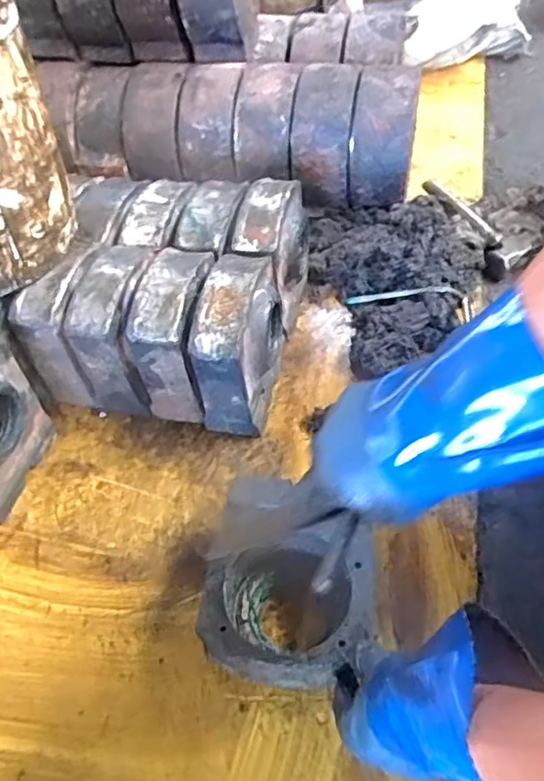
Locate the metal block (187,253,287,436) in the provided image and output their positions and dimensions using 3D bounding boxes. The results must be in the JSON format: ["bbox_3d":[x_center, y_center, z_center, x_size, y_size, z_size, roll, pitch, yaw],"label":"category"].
[{"bbox_3d":[-0.035,-0.057,0.766,0.080,0.184,0.168,9,49,11],"label":"metal block"}]

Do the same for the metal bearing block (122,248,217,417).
[{"bbox_3d":[-0.117,-0.067,0.783,0.073,0.188,0.149,5,51,11],"label":"metal bearing block"}]

